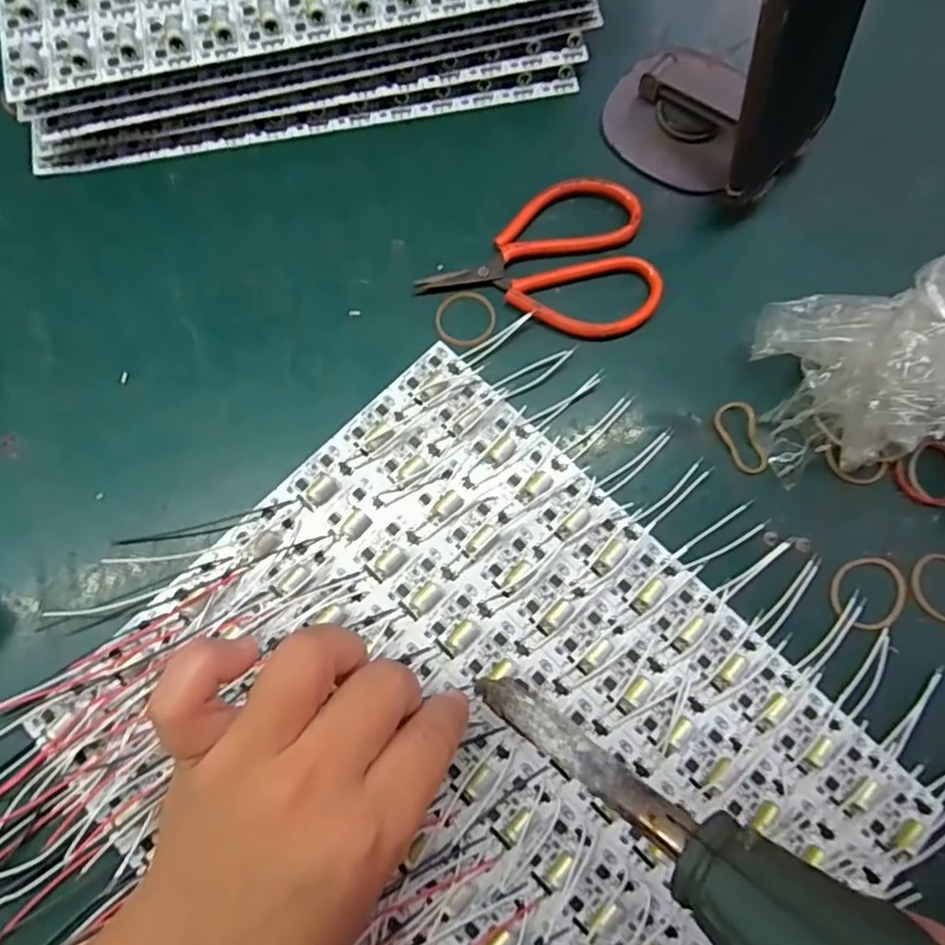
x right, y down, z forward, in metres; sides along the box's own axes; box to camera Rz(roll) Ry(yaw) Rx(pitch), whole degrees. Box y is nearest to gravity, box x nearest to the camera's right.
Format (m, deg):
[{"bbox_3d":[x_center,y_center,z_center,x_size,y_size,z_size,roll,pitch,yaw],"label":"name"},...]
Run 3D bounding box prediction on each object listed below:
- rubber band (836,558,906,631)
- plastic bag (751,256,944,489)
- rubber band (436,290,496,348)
[{"bbox_3d":[0.174,0.052,0.265,0.031,0.004,0.031,0,76,0],"label":"rubber band"},{"bbox_3d":[0.202,-0.044,0.255,0.136,0.070,0.093,-5,76,-2],"label":"plastic bag"},{"bbox_3d":[-0.003,-0.076,0.298,0.029,0.004,0.029,0,76,0],"label":"rubber band"}]

